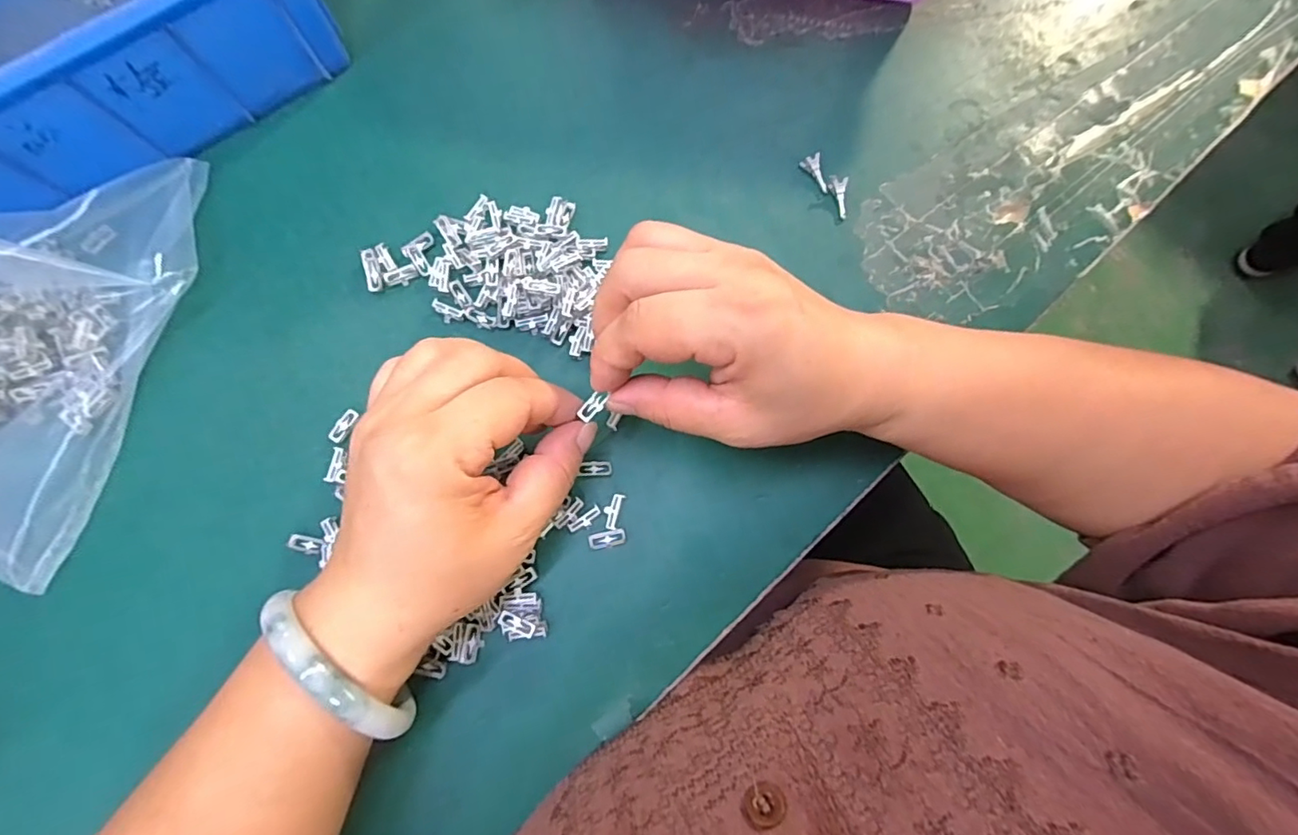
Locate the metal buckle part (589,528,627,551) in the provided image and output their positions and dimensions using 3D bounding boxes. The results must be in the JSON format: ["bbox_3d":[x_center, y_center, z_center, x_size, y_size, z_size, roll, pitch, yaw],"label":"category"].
[{"bbox_3d":[-0.019,0.056,0.250,0.017,0.004,0.008,-12,78,-4],"label":"metal buckle part"}]

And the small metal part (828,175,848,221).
[{"bbox_3d":[0.101,-0.115,0.288,0.008,0.006,0.022,-16,98,-4],"label":"small metal part"}]

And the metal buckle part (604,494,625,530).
[{"bbox_3d":[-0.017,0.043,0.253,0.007,0.006,0.017,16,79,2],"label":"metal buckle part"}]

